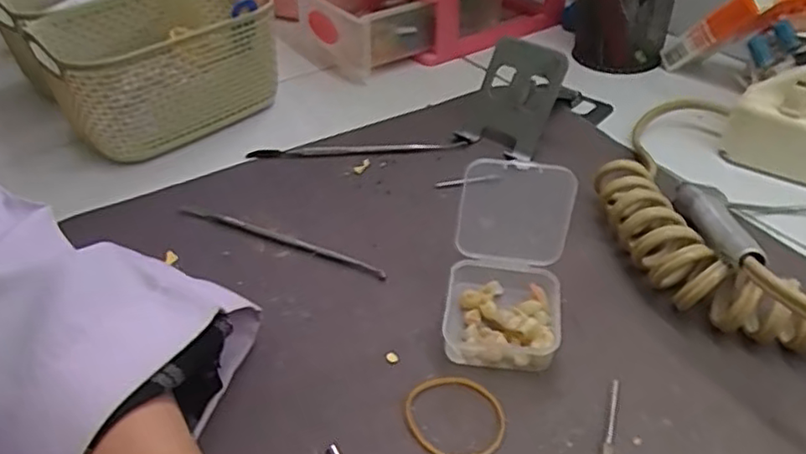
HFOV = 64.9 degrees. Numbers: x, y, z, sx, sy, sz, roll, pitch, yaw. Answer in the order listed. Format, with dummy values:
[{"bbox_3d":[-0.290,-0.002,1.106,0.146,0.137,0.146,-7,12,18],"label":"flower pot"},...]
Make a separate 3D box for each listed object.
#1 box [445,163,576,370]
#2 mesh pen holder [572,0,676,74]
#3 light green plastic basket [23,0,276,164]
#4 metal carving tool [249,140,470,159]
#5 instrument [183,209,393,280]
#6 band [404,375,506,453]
[{"bbox_3d":[0.052,0.014,0.309,0.056,0.075,0.076,6,39,10],"label":"box"},{"bbox_3d":[0.198,-0.199,0.564,0.081,0.097,0.079,12,40,16],"label":"mesh pen holder"},{"bbox_3d":[-0.189,-0.129,0.498,0.159,0.085,0.158,-22,43,-24],"label":"light green plastic basket"},{"bbox_3d":[-0.032,-0.056,0.460,0.156,0.008,0.015,-1,38,1],"label":"metal carving tool"},{"bbox_3d":[-0.074,0.007,0.382,0.146,0.005,0.009,17,42,22],"label":"instrument"},{"bbox_3d":[0.025,0.084,0.283,0.043,0.004,0.044,-1,38,1],"label":"band"}]

